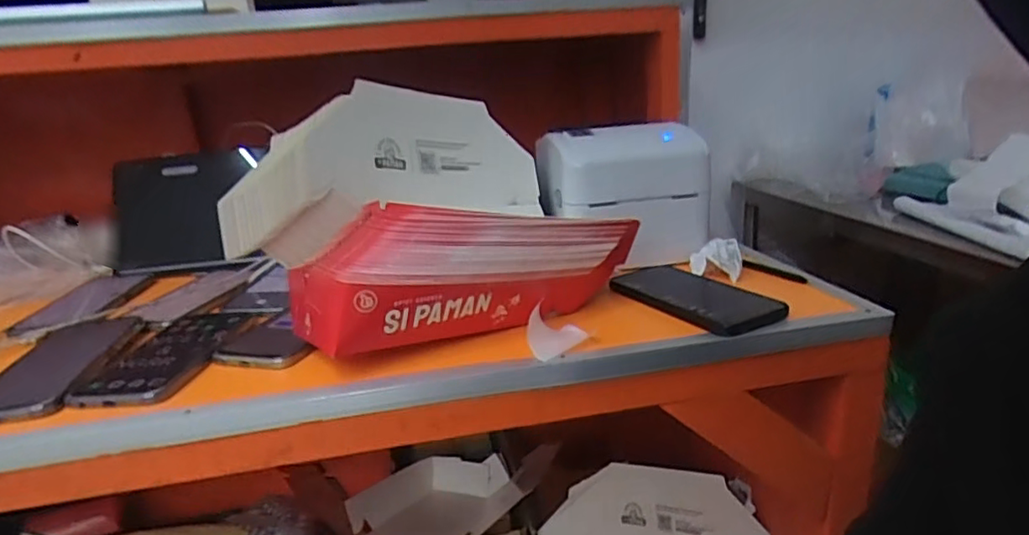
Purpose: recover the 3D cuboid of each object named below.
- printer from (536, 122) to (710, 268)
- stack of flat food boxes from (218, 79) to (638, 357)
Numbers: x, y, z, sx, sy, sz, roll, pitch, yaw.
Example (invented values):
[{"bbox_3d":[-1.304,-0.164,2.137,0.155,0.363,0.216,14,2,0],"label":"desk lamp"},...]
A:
[{"bbox_3d":[0.127,-0.093,0.743,0.185,0.148,0.147,-5,18,-5],"label":"printer"},{"bbox_3d":[-0.084,-0.051,0.585,0.349,0.200,0.243,-11,19,-21],"label":"stack of flat food boxes"}]

